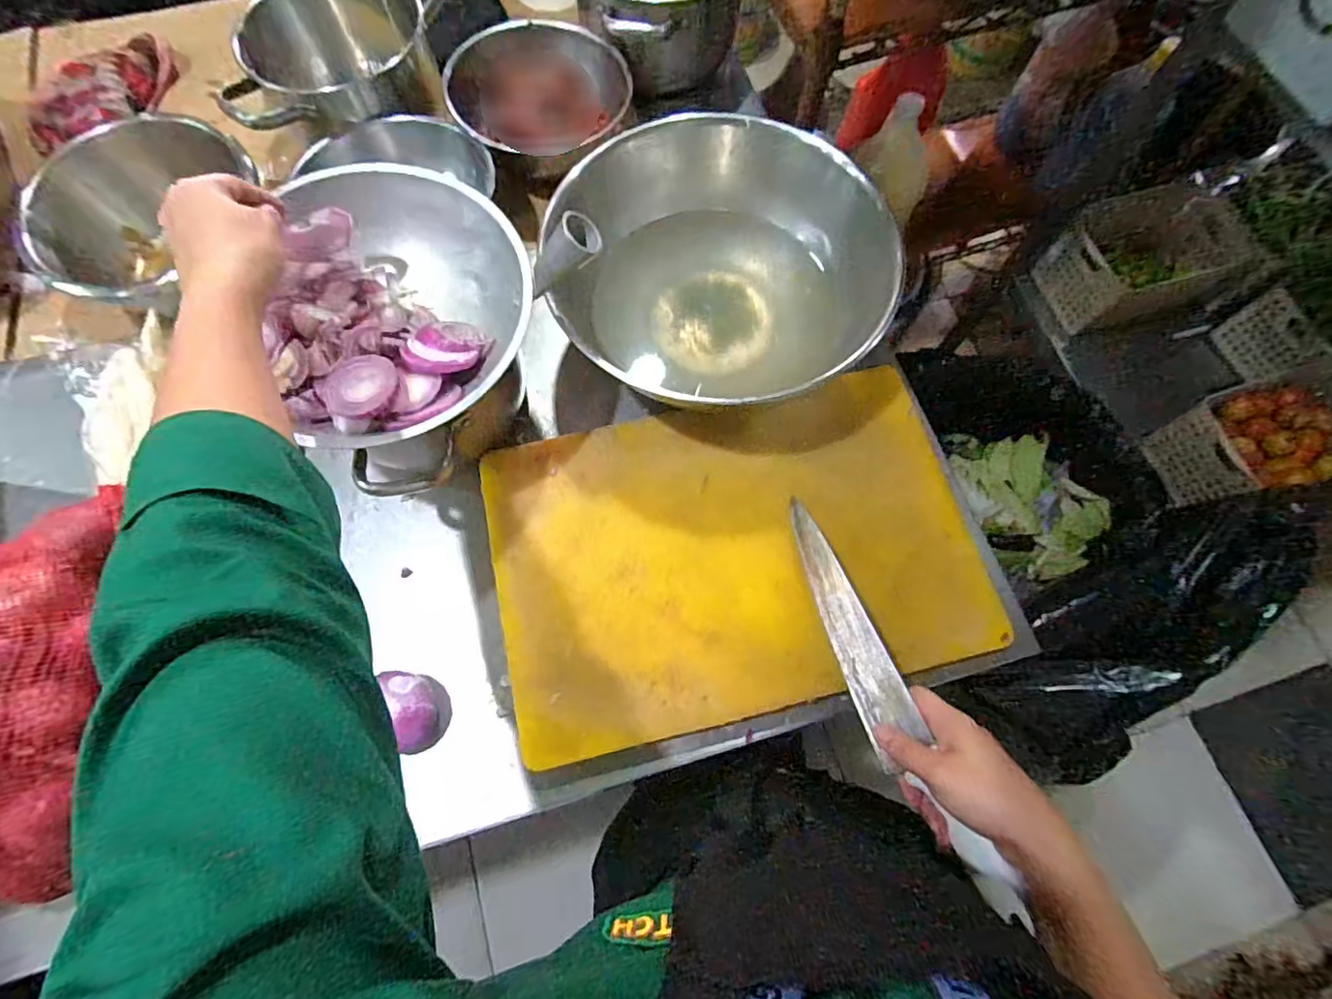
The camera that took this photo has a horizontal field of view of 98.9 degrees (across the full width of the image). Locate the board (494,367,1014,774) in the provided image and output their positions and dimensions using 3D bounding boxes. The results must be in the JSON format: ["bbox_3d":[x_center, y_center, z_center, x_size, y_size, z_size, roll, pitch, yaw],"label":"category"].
[{"bbox_3d":[0.068,0.044,0.536,0.445,0.021,0.292,-12,71,-5],"label":"board"}]

